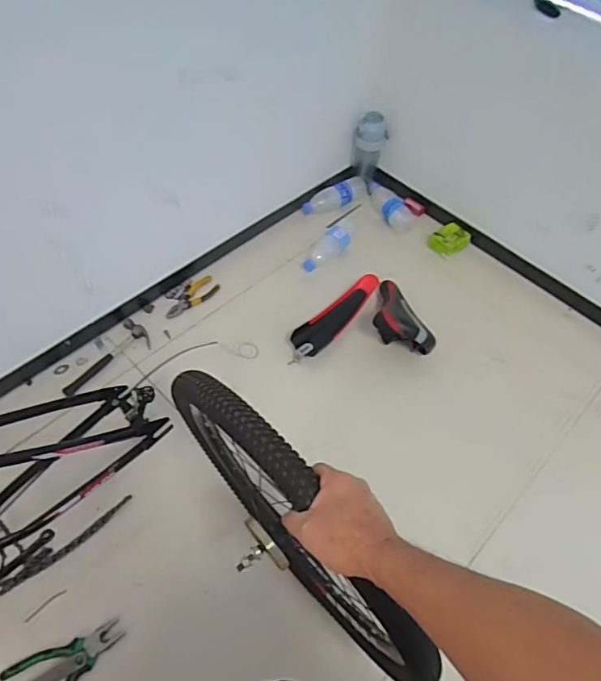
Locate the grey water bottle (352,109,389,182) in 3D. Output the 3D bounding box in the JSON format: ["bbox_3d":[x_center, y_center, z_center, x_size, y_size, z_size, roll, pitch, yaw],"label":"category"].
[{"bbox_3d":[0.197,-0.564,1.505,0.096,0.200,0.086,13,55,5],"label":"grey water bottle"}]

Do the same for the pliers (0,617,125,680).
[{"bbox_3d":[-0.381,0.528,0.856,0.179,0.020,0.101,-32,63,-24],"label":"pliers"}]

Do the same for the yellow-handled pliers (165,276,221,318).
[{"bbox_3d":[-0.271,-0.107,1.299,0.060,0.014,0.152,37,60,20],"label":"yellow-handled pliers"}]

